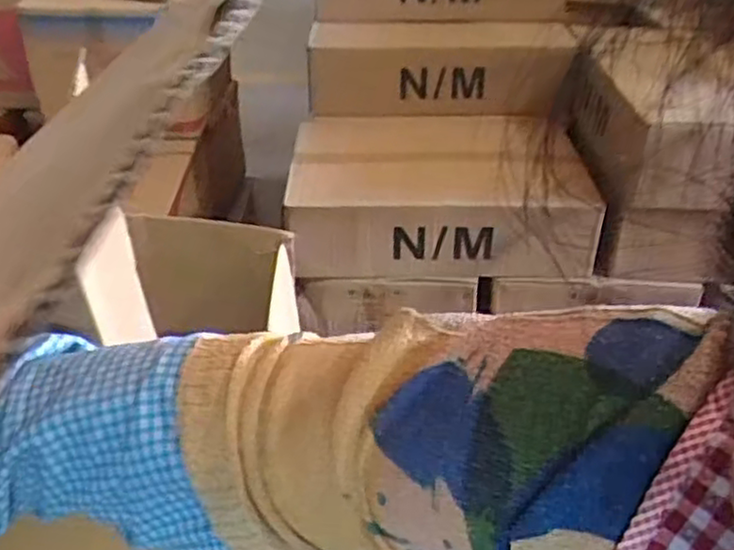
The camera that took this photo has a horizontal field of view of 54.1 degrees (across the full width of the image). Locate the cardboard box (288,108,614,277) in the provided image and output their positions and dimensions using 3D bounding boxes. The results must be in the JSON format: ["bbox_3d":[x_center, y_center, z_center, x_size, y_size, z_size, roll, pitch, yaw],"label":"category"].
[{"bbox_3d":[0.167,-0.206,1.739,0.671,0.177,0.491,0,33,0],"label":"cardboard box"}]

